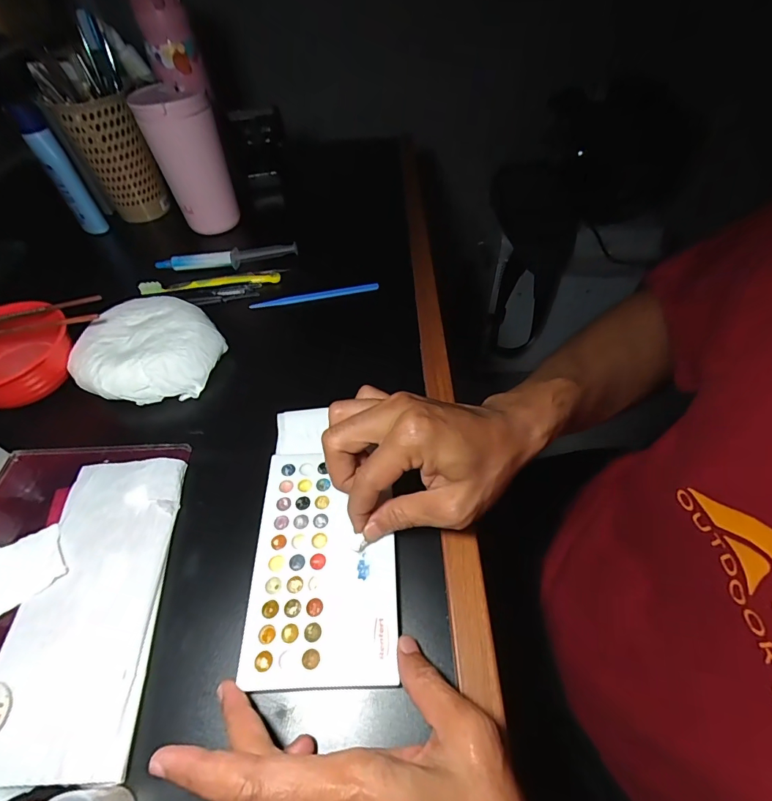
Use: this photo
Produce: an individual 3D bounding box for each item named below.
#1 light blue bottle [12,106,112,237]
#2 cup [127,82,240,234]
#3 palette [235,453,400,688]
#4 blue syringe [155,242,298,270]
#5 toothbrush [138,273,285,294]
[{"bbox_3d":[-0.403,-0.282,0.520,0.031,0.141,0.035,-31,56,-21],"label":"light blue bottle"},{"bbox_3d":[-0.233,-0.286,0.507,0.078,0.146,0.074,-1,51,1],"label":"cup"},{"bbox_3d":[-0.041,0.101,0.279,0.092,0.004,0.148,-4,52,2],"label":"palette"},{"bbox_3d":[-0.191,-0.172,0.500,0.169,0.014,0.021,-3,51,0],"label":"blue syringe"},{"bbox_3d":[-0.200,-0.137,0.476,0.154,0.016,0.019,-7,51,-4],"label":"toothbrush"}]

